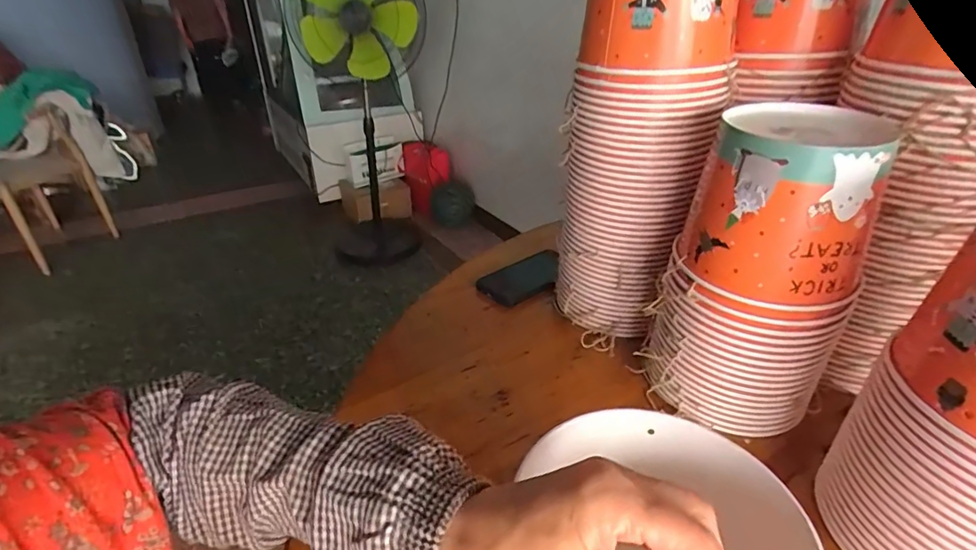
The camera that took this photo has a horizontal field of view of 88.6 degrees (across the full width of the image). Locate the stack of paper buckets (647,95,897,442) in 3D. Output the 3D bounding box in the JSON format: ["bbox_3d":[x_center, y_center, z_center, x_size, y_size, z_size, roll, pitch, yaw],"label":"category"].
[{"bbox_3d":[0.254,-0.004,0.475,0.158,0.273,0.132,22,37,33],"label":"stack of paper buckets"}]

